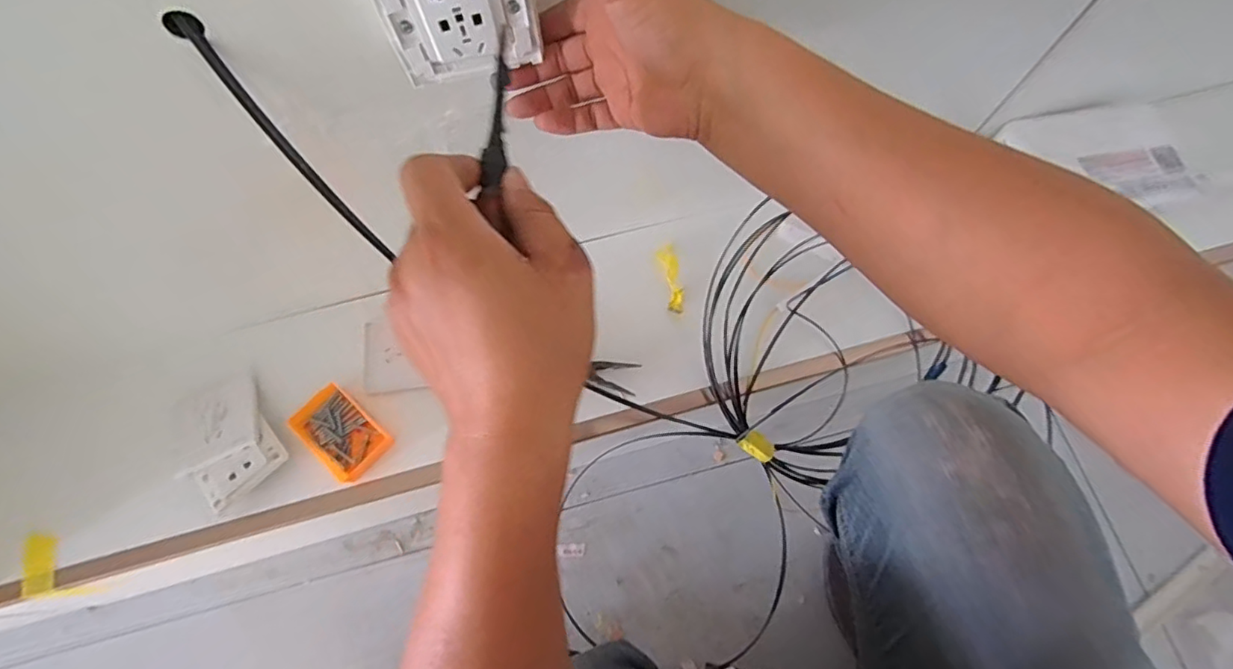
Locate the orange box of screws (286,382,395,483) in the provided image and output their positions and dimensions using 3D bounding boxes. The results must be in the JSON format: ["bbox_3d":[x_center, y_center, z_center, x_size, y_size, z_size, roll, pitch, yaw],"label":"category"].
[{"bbox_3d":[-0.298,0.103,0.613,0.101,0.026,0.063,41,76,14],"label":"orange box of screws"}]

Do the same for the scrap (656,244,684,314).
[{"bbox_3d":[0.064,-0.064,0.664,0.022,0.010,0.083,-10,71,-3],"label":"scrap"}]

